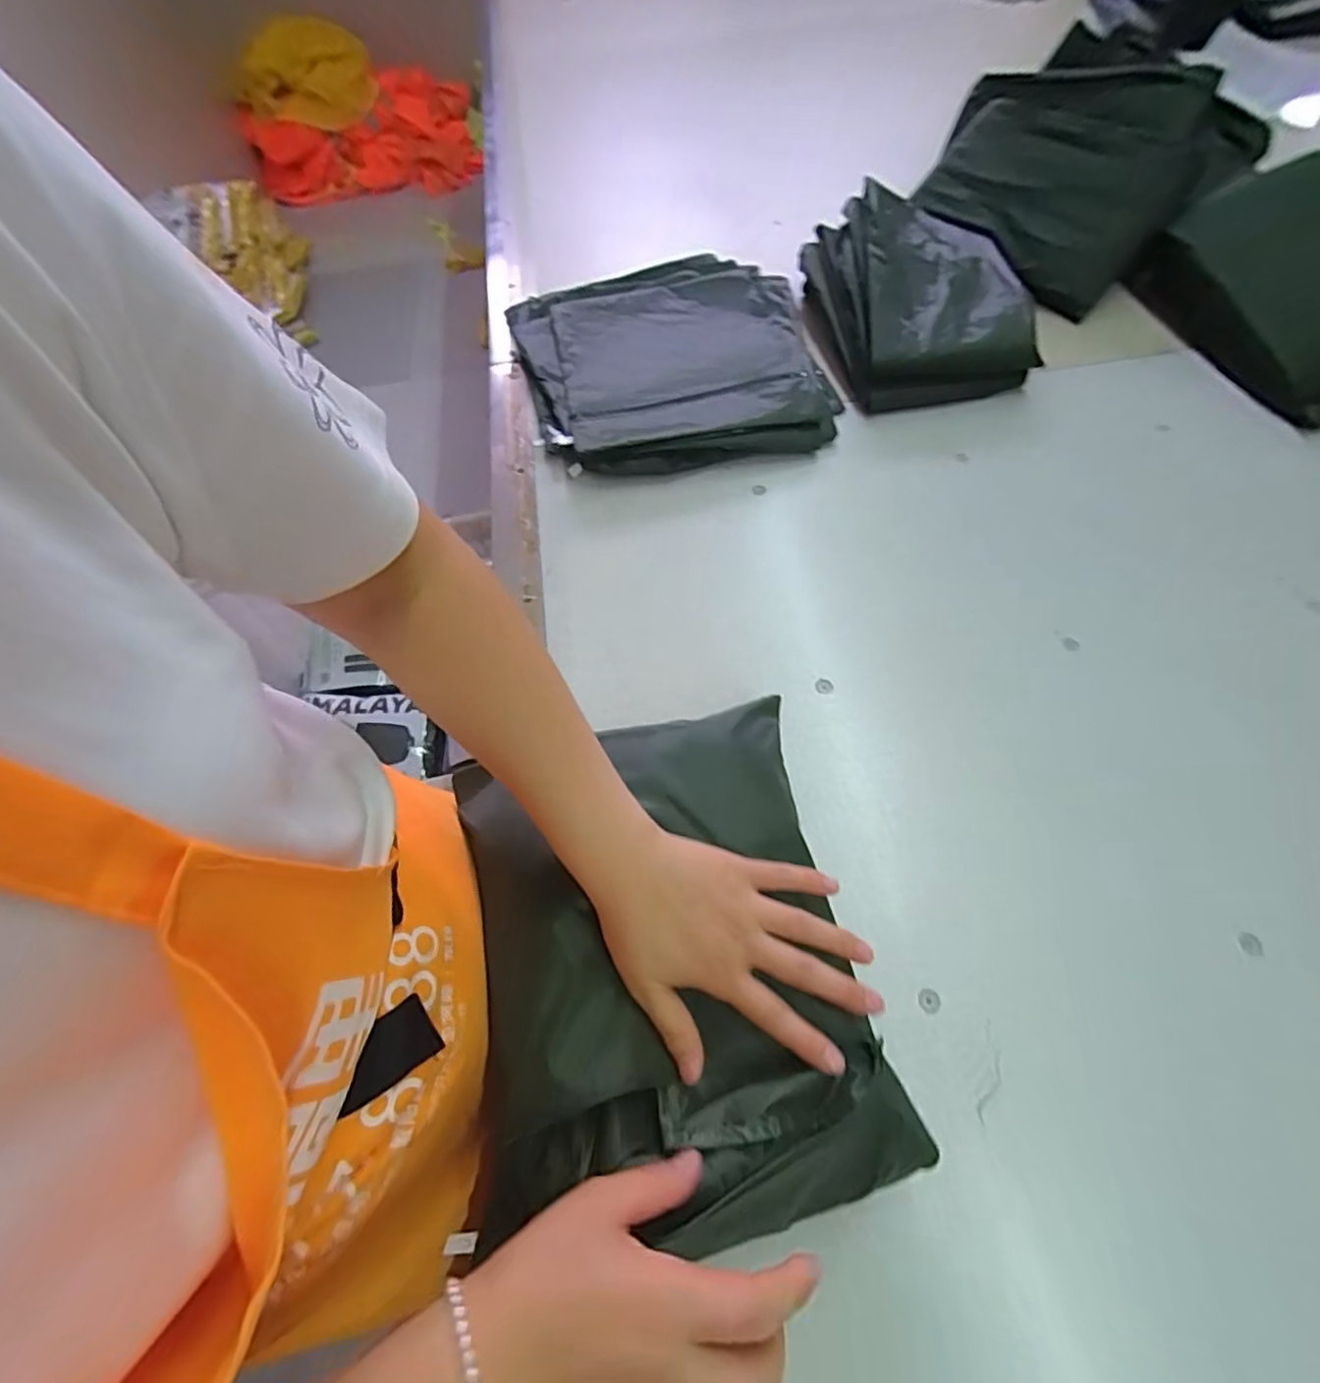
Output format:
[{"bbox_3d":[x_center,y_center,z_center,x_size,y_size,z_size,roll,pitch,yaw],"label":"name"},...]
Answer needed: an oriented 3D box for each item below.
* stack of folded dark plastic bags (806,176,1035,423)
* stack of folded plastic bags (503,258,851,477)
[{"bbox_3d":[0.318,-0.500,0.742,0.235,0.073,0.314,-6,61,1],"label":"stack of folded dark plastic bags"},{"bbox_3d":[0.009,-0.415,0.738,0.348,0.034,0.367,-12,61,-3],"label":"stack of folded plastic bags"}]

